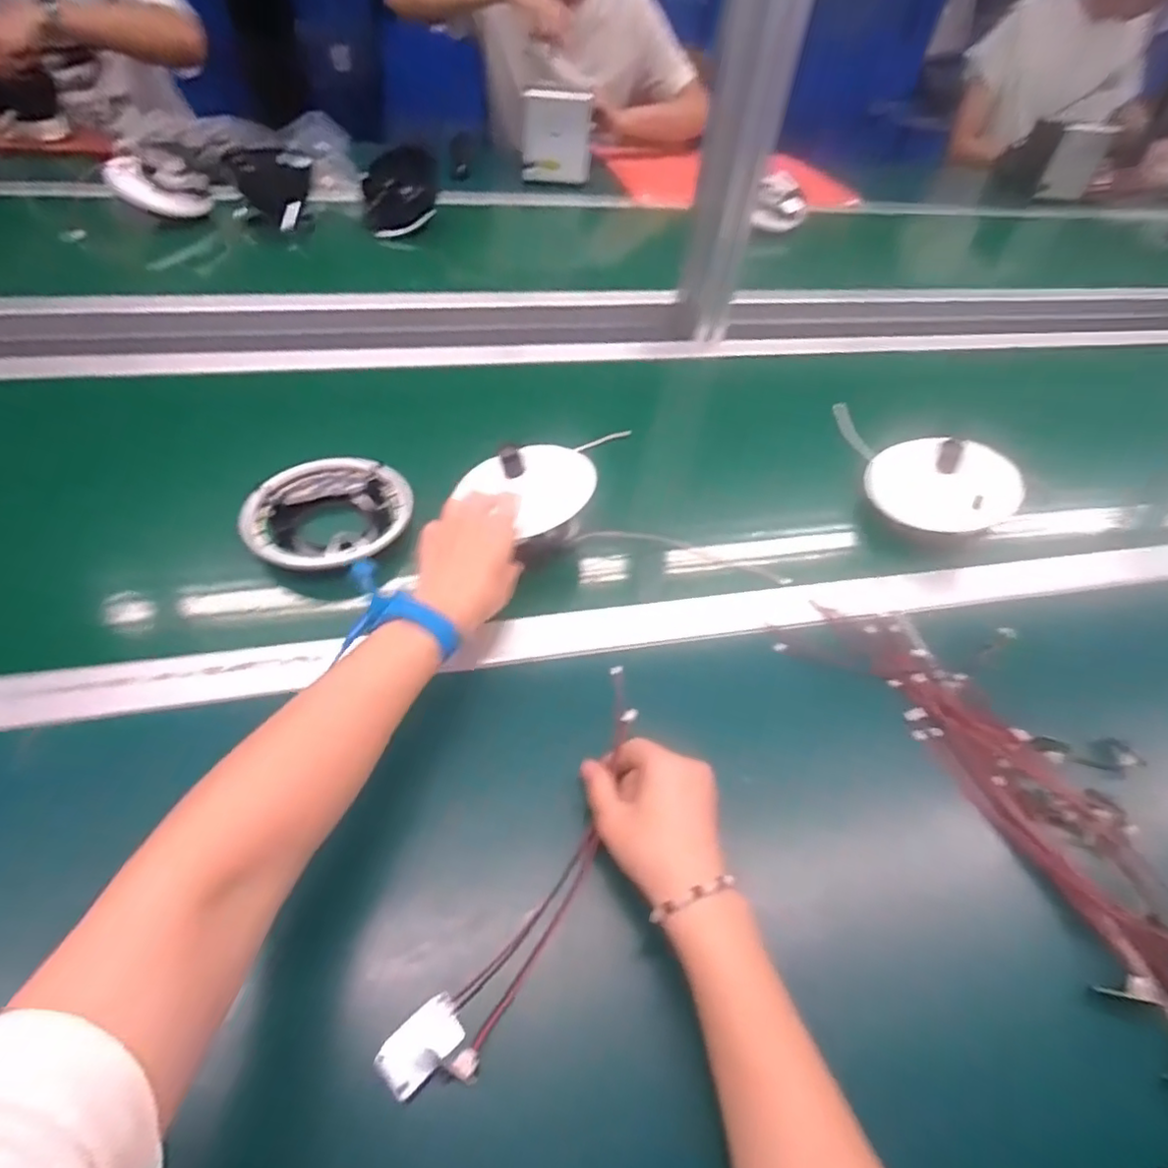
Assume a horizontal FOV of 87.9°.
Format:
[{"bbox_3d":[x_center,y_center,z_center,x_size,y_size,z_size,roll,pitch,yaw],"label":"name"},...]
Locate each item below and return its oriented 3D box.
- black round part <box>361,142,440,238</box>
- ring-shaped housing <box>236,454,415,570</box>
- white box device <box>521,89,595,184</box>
[{"bbox_3d":[-0.305,-0.649,1.003,0.122,0.098,0.113,-8,50,-12],"label":"black round part"},{"bbox_3d":[-0.226,-0.066,0.543,0.135,0.034,0.117,-4,49,-9],"label":"ring-shaped housing"},{"bbox_3d":[-0.051,-0.839,1.137,0.127,0.136,0.037,-7,50,-11],"label":"white box device"}]

